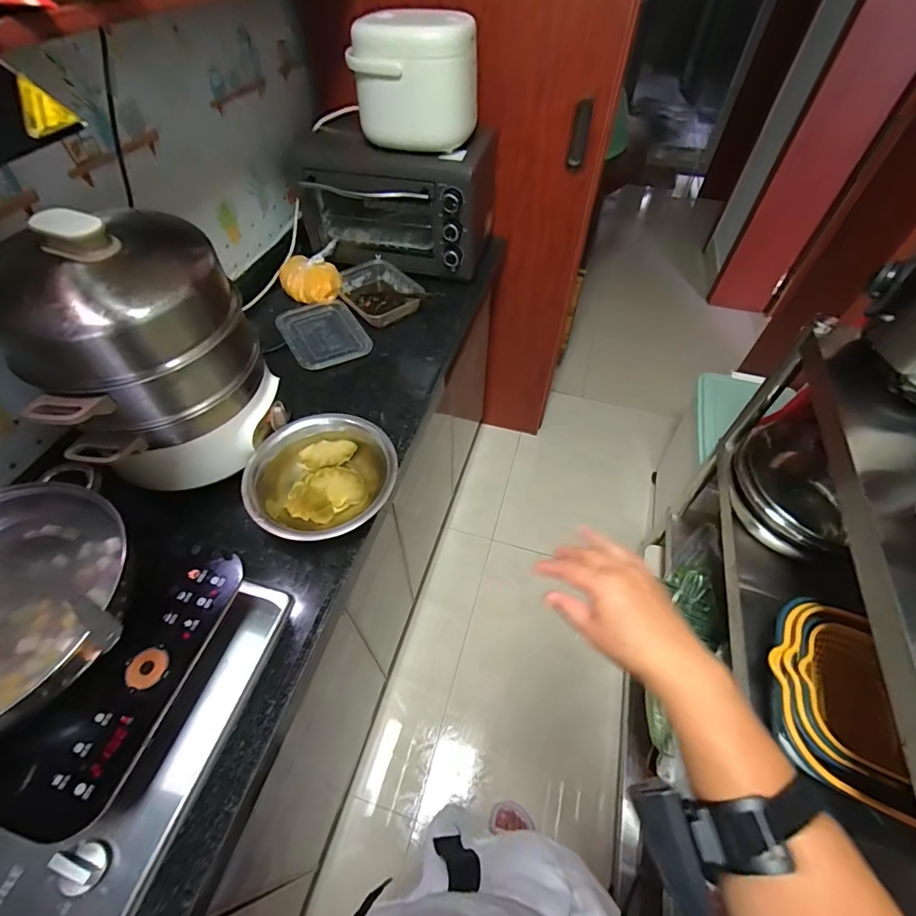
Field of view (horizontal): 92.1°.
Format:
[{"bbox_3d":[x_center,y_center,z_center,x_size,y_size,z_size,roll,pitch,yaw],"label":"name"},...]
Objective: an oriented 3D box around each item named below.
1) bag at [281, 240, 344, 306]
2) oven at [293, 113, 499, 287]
[{"bbox_3d":[-0.355,-0.441,1.060,0.144,0.072,0.150,-11,51,-11],"label":"bag"},{"bbox_3d":[-0.144,-0.626,1.081,0.424,0.281,0.285,14,51,10],"label":"oven"}]

